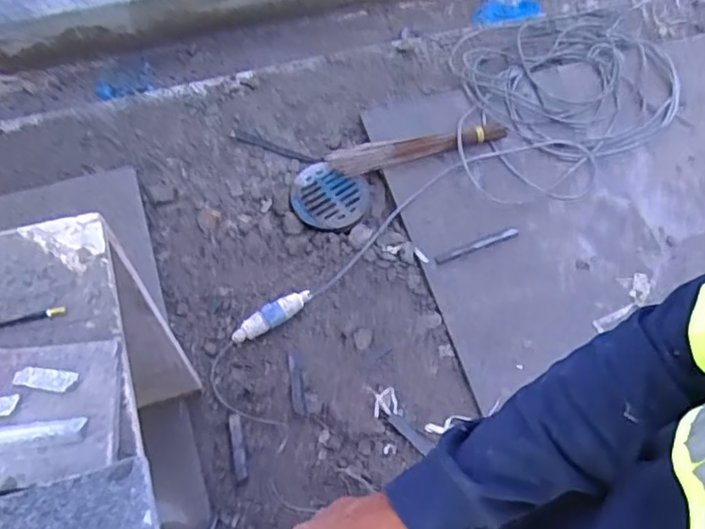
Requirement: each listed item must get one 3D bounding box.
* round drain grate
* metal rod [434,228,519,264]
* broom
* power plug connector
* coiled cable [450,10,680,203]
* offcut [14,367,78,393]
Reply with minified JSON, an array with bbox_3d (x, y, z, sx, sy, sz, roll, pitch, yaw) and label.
[{"bbox_3d":[-0.057,-0.170,1.553,0.183,0.016,0.163,23,66,6],"label":"round drain grate"},{"bbox_3d":[0.300,-0.043,1.509,0.217,0.016,0.024,-18,68,-12],"label":"metal rod"},{"bbox_3d":[0.168,-0.299,1.597,0.457,0.037,0.080,-5,66,-7],"label":"broom"},{"bbox_3d":[-0.180,0.116,1.411,0.200,0.036,0.055,-34,72,-18],"label":"power plug connector"},{"bbox_3d":[0.564,-0.482,1.744,0.703,0.078,0.632,-15,64,-13],"label":"coiled cable"},{"bbox_3d":[-0.281,0.104,0.571,0.055,0.006,0.019,9,65,0],"label":"offcut"}]

